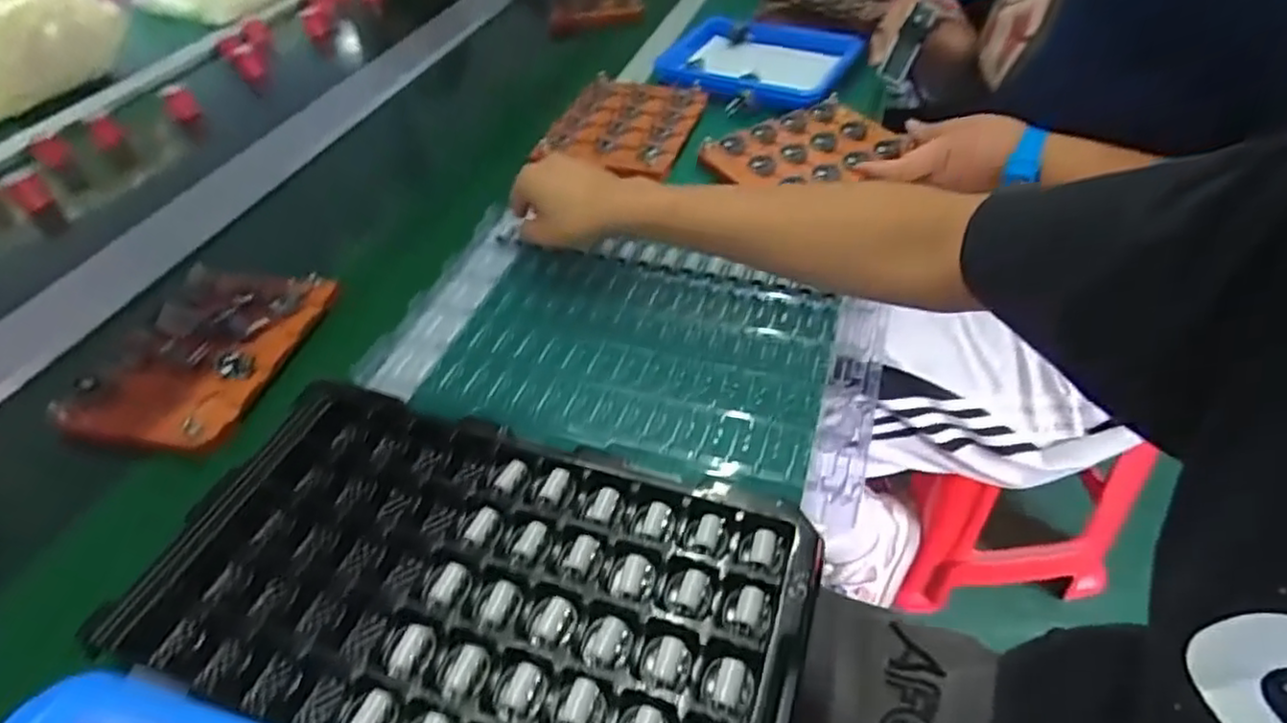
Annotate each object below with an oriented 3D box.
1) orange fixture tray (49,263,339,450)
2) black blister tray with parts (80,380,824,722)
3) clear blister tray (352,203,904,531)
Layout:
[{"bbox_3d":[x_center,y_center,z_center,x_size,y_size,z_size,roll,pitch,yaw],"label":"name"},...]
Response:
[{"bbox_3d":[-0.364,-0.015,0.568,0.148,0.022,0.189,5,46,11],"label":"orange fixture tray"},{"bbox_3d":[-0.094,0.121,0.385,0.353,0.028,0.193,11,48,17],"label":"black blister tray with parts"},{"bbox_3d":[-0.007,-0.011,0.537,0.370,0.037,0.230,10,47,16],"label":"clear blister tray"}]

